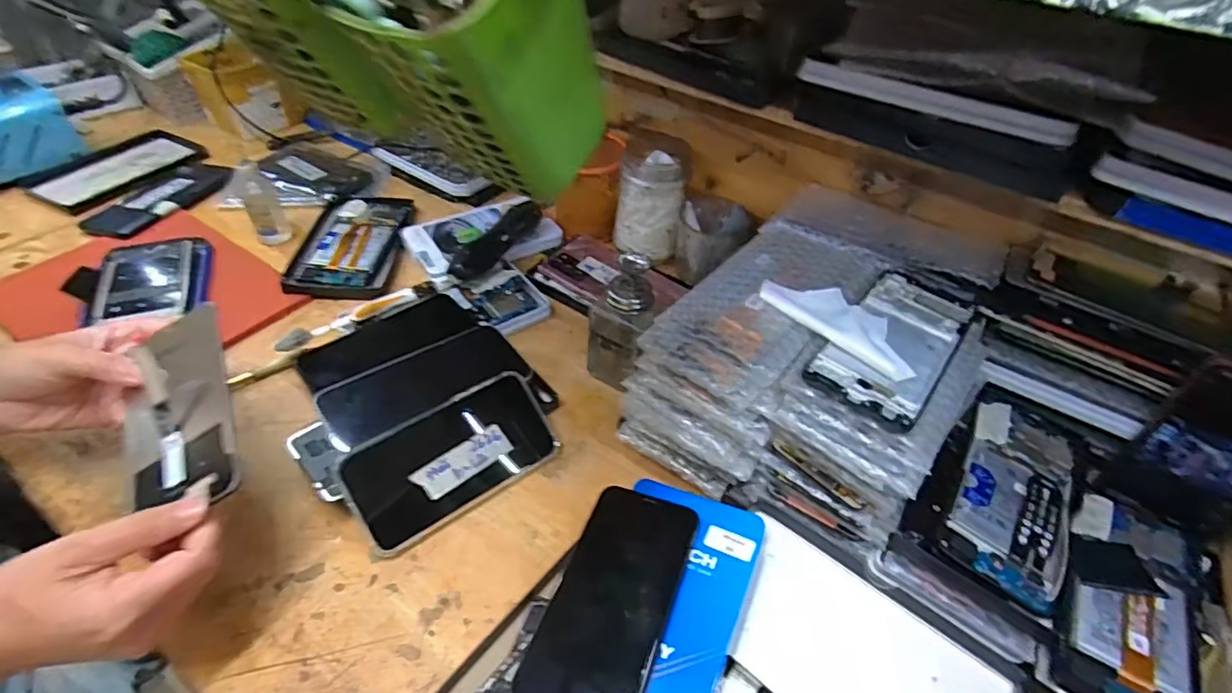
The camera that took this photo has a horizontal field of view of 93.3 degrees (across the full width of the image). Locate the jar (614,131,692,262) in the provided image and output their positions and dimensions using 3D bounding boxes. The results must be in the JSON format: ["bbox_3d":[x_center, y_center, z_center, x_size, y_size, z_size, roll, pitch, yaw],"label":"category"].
[{"bbox_3d":[0.040,-0.164,0.637,0.073,0.113,0.077,4,45,0],"label":"jar"}]

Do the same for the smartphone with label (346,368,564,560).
[{"bbox_3d":[-0.122,0.083,0.440,0.151,0.008,0.076,-29,89,-30],"label":"smartphone with label"}]

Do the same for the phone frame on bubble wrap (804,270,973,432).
[{"bbox_3d":[0.196,-0.004,0.407,0.070,0.010,0.153,31,51,25],"label":"phone frame on bubble wrap"}]

